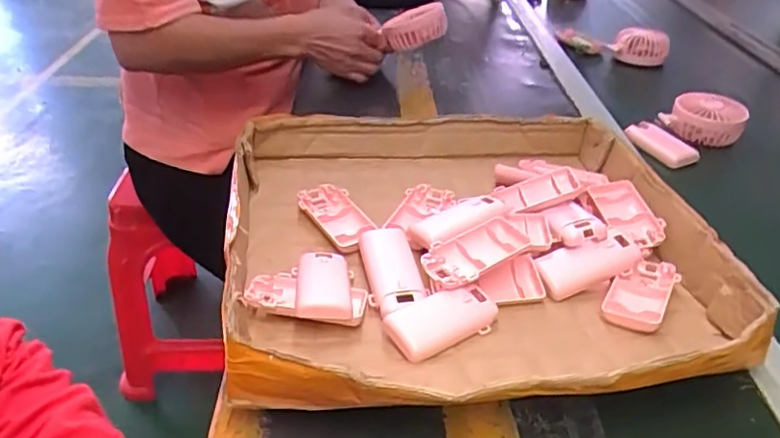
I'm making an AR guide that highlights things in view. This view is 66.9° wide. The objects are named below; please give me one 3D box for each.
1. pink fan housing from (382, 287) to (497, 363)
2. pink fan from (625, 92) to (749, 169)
[{"bbox_3d":[0.042,0.080,0.470,0.091,0.023,0.049,-18,40,-25],"label":"pink fan housing"},{"bbox_3d":[0.376,-0.118,0.750,0.139,0.048,0.084,-18,40,-25],"label":"pink fan"}]

